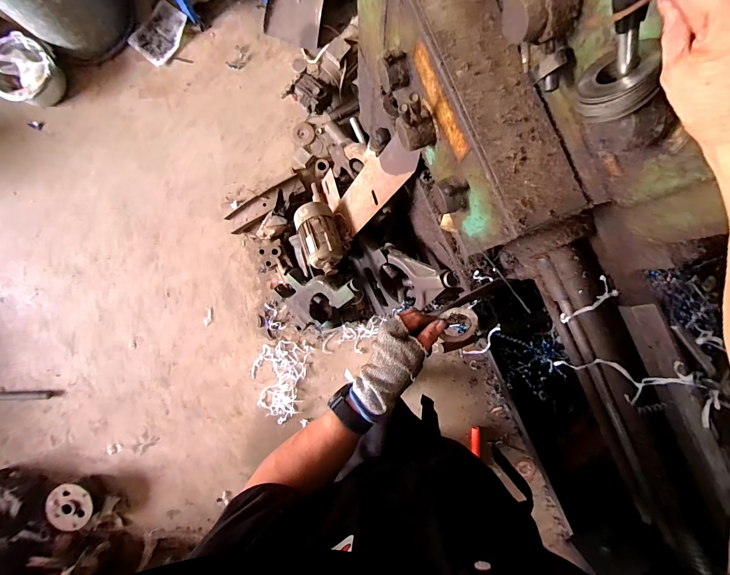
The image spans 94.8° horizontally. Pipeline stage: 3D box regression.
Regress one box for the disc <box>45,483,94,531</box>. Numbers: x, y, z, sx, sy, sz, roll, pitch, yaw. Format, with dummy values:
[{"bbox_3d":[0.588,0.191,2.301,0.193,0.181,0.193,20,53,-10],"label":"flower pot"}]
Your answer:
[{"bbox_3d":[-1.144,0.856,1.305,0.123,0.028,0.184,-19,99,-39],"label":"disc"}]

